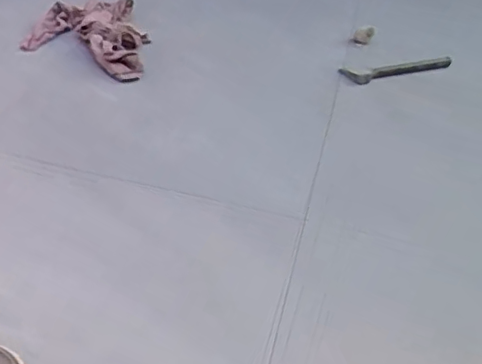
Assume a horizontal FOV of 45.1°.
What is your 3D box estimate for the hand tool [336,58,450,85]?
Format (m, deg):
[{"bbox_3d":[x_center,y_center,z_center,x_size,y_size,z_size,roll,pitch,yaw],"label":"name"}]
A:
[{"bbox_3d":[0.375,-0.281,1.402,0.296,0.028,0.088,-16,41,-27],"label":"hand tool"}]

